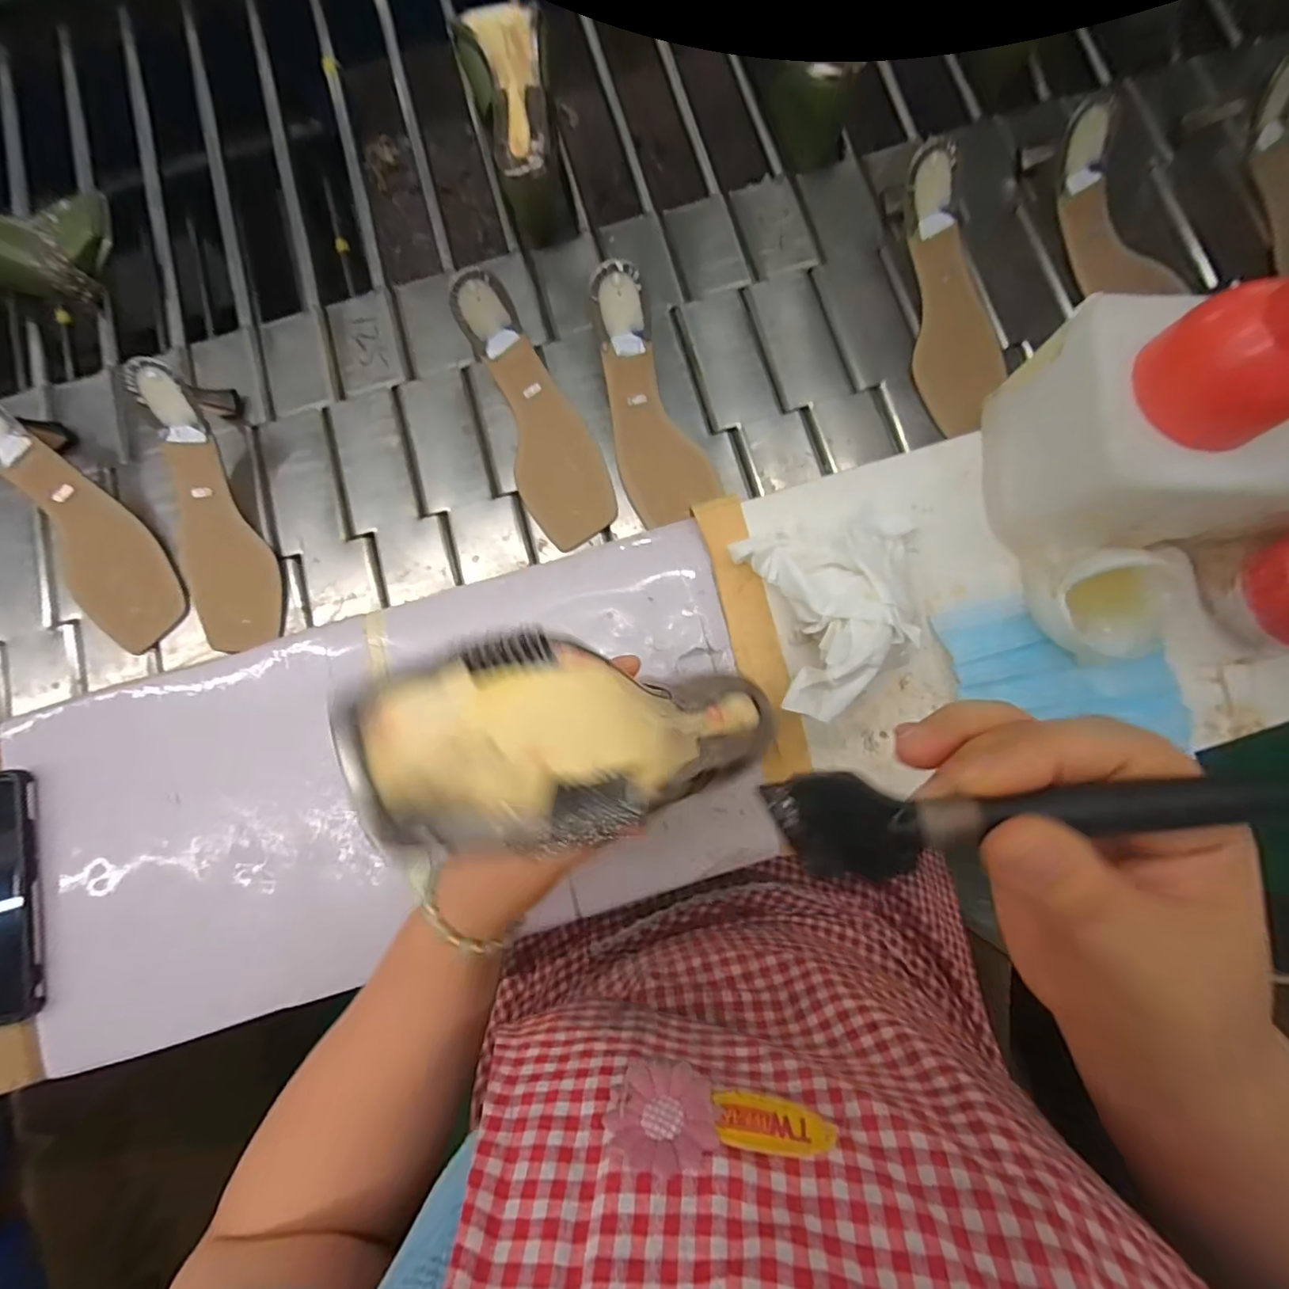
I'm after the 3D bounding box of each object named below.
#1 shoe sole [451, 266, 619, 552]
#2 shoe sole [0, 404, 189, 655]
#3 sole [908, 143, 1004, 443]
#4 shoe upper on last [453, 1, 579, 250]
[{"bbox_3d":[-0.087,-0.184,0.462,0.071,0.043,0.208,-25,97,-3],"label":"shoe sole"},{"bbox_3d":[-0.454,-0.098,0.452,0.074,0.032,0.218,-35,102,-5],"label":"shoe sole"},{"bbox_3d":[0.256,-0.282,0.458,0.072,0.045,0.202,-10,94,-1],"label":"sole"},{"bbox_3d":[-0.111,-0.463,0.505,0.076,0.078,0.188,-15,103,-1],"label":"shoe upper on last"}]

